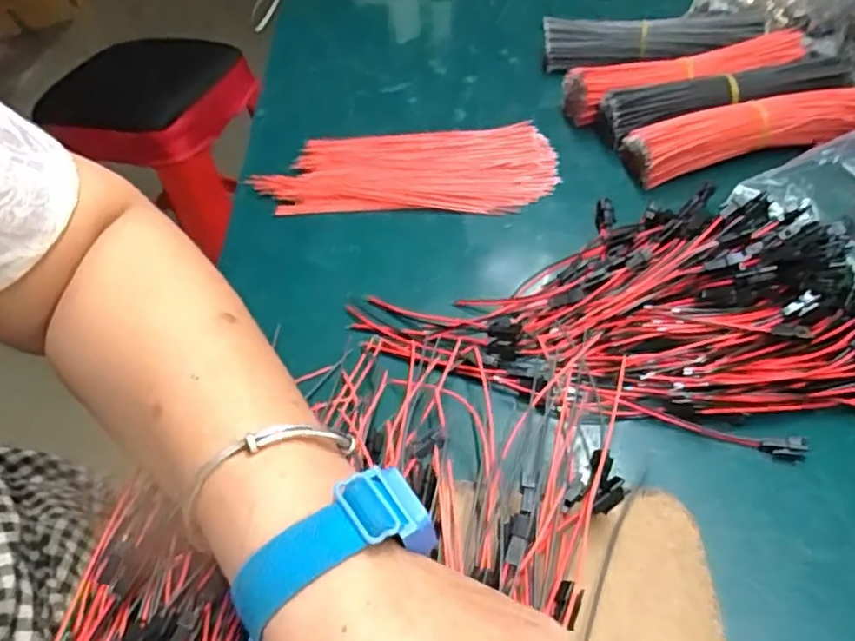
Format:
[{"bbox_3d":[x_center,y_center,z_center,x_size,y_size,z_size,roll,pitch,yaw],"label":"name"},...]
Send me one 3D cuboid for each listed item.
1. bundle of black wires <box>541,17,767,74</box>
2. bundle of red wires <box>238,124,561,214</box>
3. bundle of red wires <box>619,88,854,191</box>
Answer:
[{"bbox_3d":[0.186,-0.239,0.555,0.171,0.031,0.038,-3,46,4],"label":"bundle of black wires"},{"bbox_3d":[-0.012,-0.111,0.474,0.206,0.016,0.090,-3,46,4],"label":"bundle of red wires"},{"bbox_3d":[0.226,-0.132,0.453,0.175,0.028,0.042,-10,46,-3],"label":"bundle of red wires"}]

